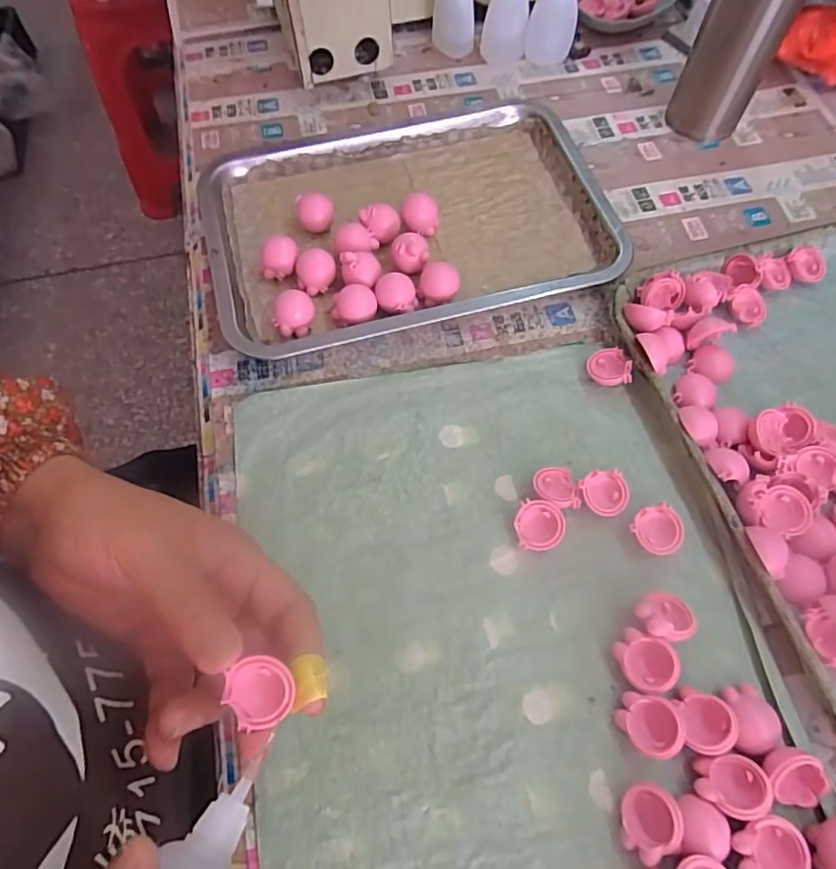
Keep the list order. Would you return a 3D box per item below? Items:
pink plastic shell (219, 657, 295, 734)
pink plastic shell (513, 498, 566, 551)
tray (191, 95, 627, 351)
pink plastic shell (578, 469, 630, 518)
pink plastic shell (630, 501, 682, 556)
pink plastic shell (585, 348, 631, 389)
[{"bbox_3d":[-0.066,0.109,0.239,0.024,0.017,0.025,-13,64,-5],"label":"pink plastic shell"},{"bbox_3d":[0.074,0.054,0.349,0.030,0.012,0.027,-4,84,13],"label":"pink plastic shell"},{"bbox_3d":[-0.008,-0.174,0.458,0.313,0.031,0.211,-15,65,-6],"label":"tray"},{"bbox_3d":[0.116,0.038,0.360,0.031,0.016,0.028,-3,64,0],"label":"pink plastic shell"},{"bbox_3d":[0.146,0.060,0.350,0.029,0.015,0.028,0,64,1],"label":"pink plastic shell"},{"bbox_3d":[0.134,-0.046,0.403,0.028,0.011,0.031,-13,58,18],"label":"pink plastic shell"}]

